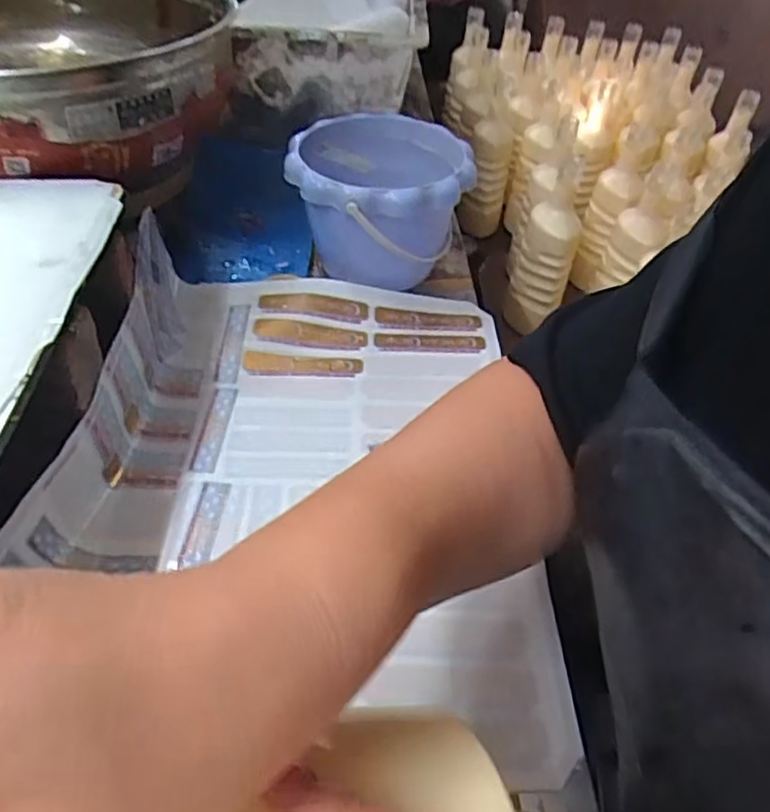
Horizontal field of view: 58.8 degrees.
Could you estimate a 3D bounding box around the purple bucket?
[{"bbox_3d":[-0.007,-0.174,0.616,0.149,0.120,0.150,2,45,-2],"label":"purple bucket"}]

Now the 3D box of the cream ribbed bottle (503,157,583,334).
[{"bbox_3d":[0.234,-0.218,1.004,0.079,0.234,0.084,12,43,6],"label":"cream ribbed bottle"}]

